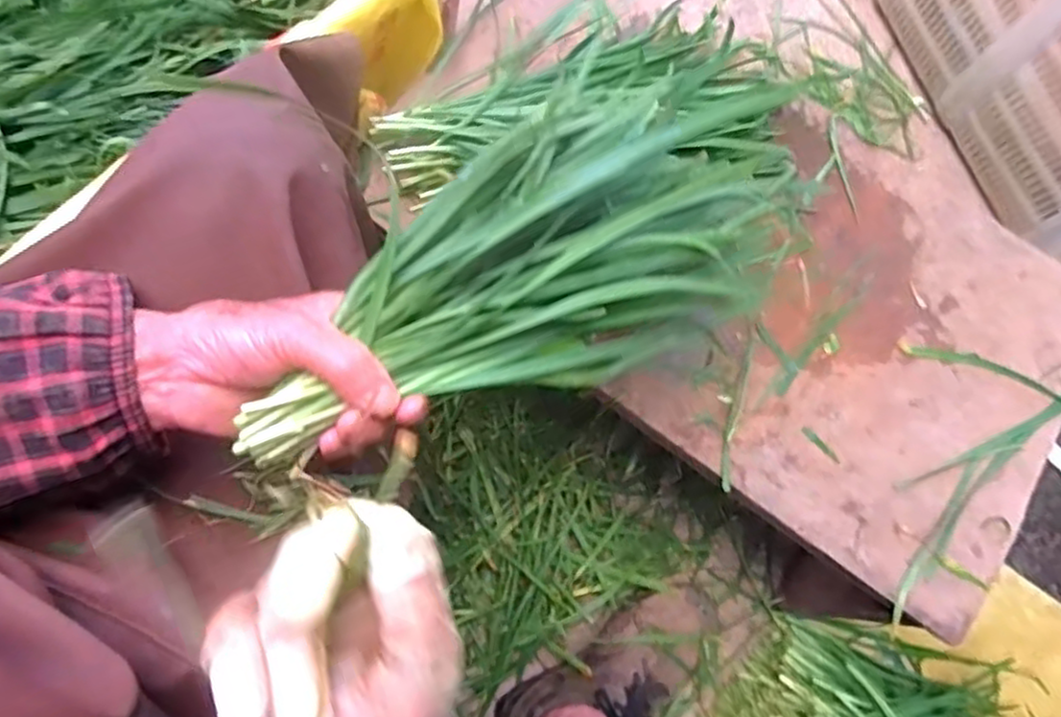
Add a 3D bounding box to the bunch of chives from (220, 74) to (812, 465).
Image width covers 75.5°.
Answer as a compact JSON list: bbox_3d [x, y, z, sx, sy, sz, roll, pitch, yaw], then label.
[{"bbox_3d":[-0.002,-0.055,0.383,0.335,0.098,0.163,-30,78,-18],"label":"bunch of chives"}]

